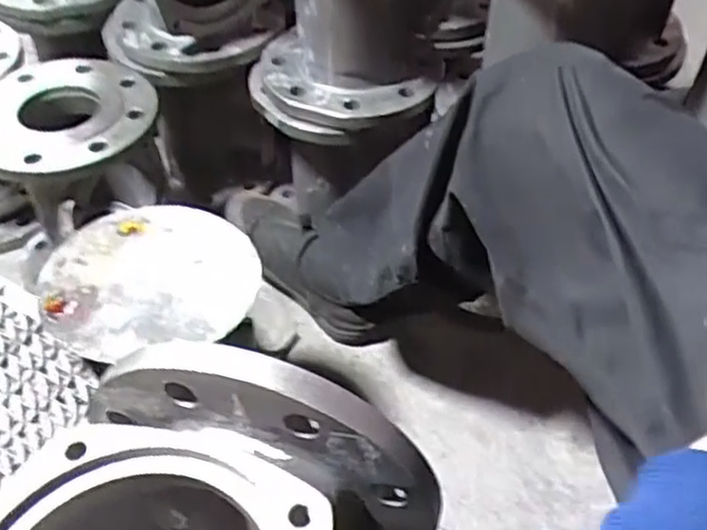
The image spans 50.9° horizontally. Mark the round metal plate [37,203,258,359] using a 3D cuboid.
[{"bbox_3d":[-0.159,0.008,0.588,0.164,0.014,0.150,1,45,-1],"label":"round metal plate"}]

